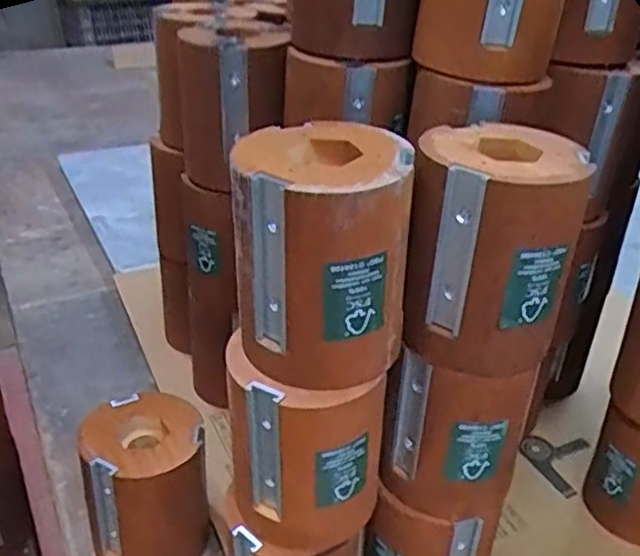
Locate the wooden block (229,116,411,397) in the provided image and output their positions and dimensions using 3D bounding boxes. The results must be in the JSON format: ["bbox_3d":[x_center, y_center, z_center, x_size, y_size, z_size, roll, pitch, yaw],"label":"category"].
[{"bbox_3d":[-0.001,-0.012,0.327,0.080,0.098,0.076,-3,31,-8],"label":"wooden block"}]

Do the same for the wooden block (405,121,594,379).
[{"bbox_3d":[0.083,-0.015,0.342,0.073,0.098,0.074,10,31,14],"label":"wooden block"}]

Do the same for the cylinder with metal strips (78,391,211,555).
[{"bbox_3d":[-0.116,0.140,0.472,0.077,0.101,0.076,-6,31,-13],"label":"cylinder with metal strips"}]

